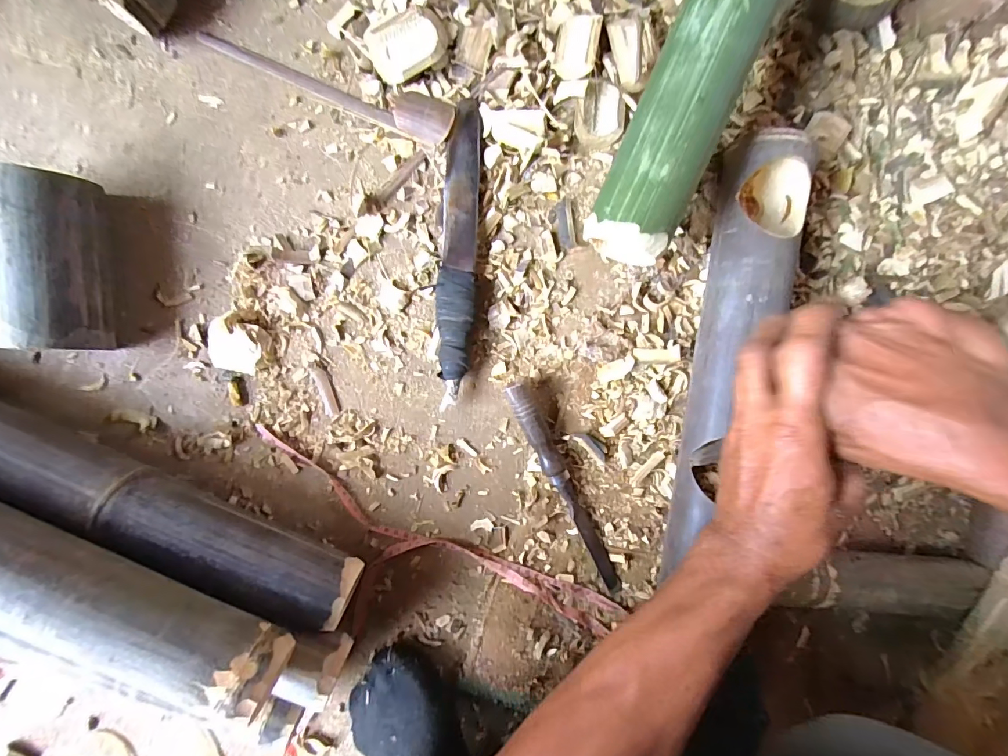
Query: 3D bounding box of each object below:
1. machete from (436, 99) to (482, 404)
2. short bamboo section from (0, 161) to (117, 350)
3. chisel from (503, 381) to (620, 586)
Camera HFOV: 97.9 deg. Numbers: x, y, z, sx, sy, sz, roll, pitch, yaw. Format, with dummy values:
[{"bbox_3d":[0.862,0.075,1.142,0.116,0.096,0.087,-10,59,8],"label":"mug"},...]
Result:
[{"bbox_3d":[-0.044,-0.119,0.418,0.035,0.020,0.271,3,95,-3],"label":"machete"},{"bbox_3d":[-0.387,-0.097,0.381,0.071,0.076,0.146,2,95,-3],"label":"short bamboo section"},{"bbox_3d":[0.062,0.113,0.439,0.022,0.022,0.239,-26,95,0],"label":"chisel"}]

